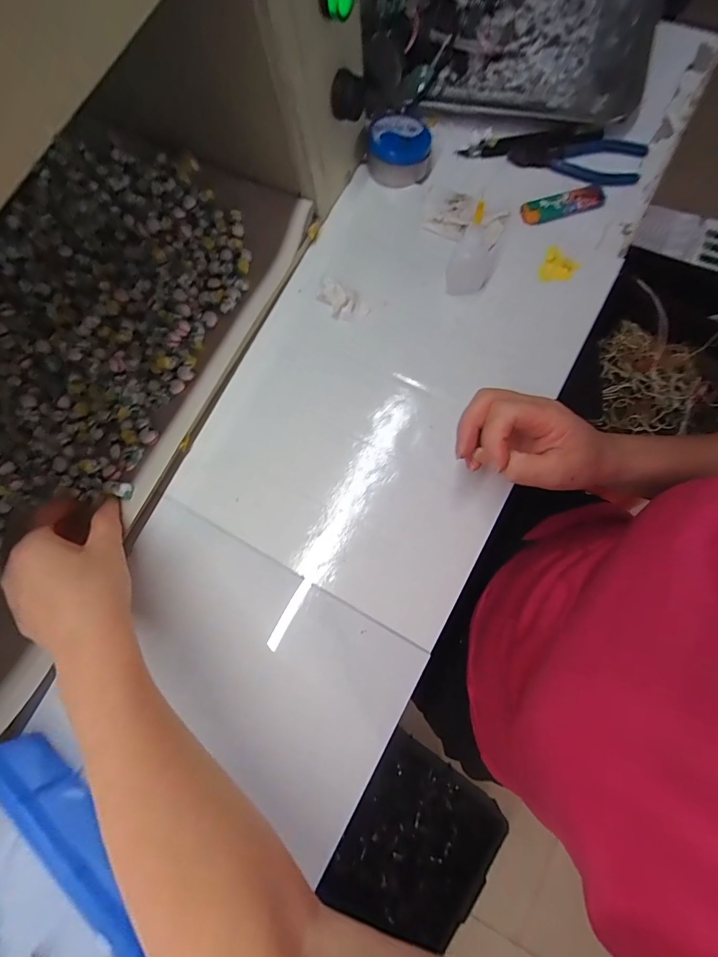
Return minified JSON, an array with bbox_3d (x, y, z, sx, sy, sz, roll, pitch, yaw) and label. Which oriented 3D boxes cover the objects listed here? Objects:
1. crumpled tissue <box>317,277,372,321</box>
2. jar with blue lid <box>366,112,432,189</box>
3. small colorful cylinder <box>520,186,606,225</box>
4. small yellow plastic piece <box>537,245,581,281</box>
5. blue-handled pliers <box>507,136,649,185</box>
[{"bbox_3d":[-0.016,-0.173,0.380,0.047,0.027,0.028,44,85,11],"label":"crumpled tissue"},{"bbox_3d":[0.042,-0.337,0.402,0.058,0.033,0.059,-1,79,4],"label":"jar with blue lid"},{"bbox_3d":[0.205,-0.274,0.393,0.084,0.013,0.019,-11,79,2],"label":"small colorful cylinder"},{"bbox_3d":[0.187,-0.199,0.372,0.032,0.010,0.034,34,84,10],"label":"small yellow plastic piece"},{"bbox_3d":[0.218,-0.321,0.390,0.127,0.012,0.050,14,81,7],"label":"blue-handled pliers"}]

